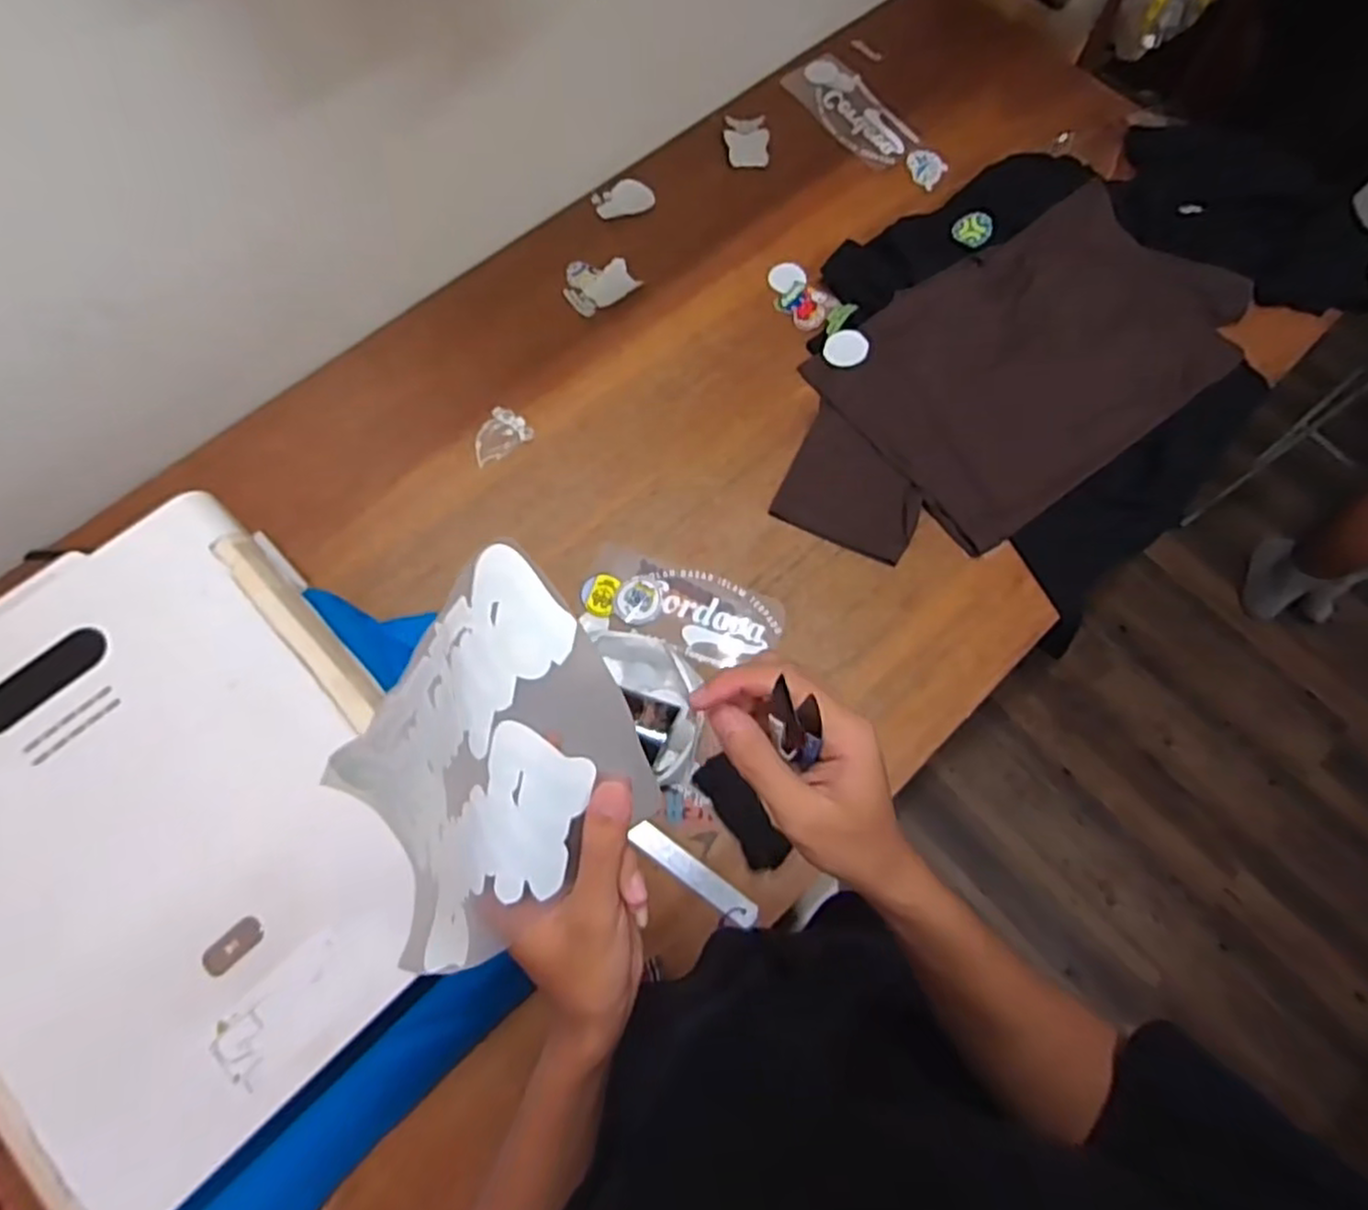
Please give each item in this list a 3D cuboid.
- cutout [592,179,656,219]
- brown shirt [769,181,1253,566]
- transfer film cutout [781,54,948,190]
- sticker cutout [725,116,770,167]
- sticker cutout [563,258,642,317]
[{"bbox_3d":[-0.091,-0.613,1.103,0.088,0.006,0.062,-18,79,-4],"label":"cutout"},{"bbox_3d":[0.429,-0.309,0.978,0.700,0.038,0.345,-36,75,-11],"label":"brown shirt"},{"bbox_3d":[0.286,-0.774,1.176,0.119,0.009,0.322,-28,73,-11],"label":"transfer film cutout"},{"bbox_3d":[0.099,-0.727,1.142,0.067,0.004,0.109,2,71,0],"label":"sticker cutout"},{"bbox_3d":[-0.124,-0.462,1.047,0.102,0.007,0.088,-30,74,-10],"label":"sticker cutout"}]

